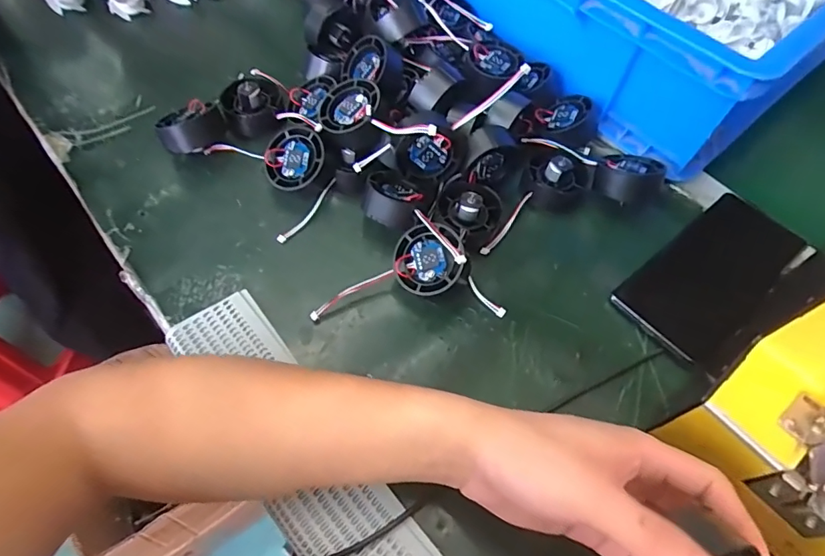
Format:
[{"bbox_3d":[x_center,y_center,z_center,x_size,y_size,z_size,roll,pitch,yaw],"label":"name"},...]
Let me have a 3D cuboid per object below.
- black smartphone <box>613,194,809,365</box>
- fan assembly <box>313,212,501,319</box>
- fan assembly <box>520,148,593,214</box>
[{"bbox_3d":[0.237,-0.006,0.393,0.158,0.009,0.077,-39,62,-17],"label":"black smartphone"},{"bbox_3d":[-0.004,-0.009,0.365,0.132,0.032,0.071,0,61,-3],"label":"fan assembly"},{"bbox_3d":[0.123,-0.087,0.418,0.054,0.026,0.051,32,64,14],"label":"fan assembly"}]

